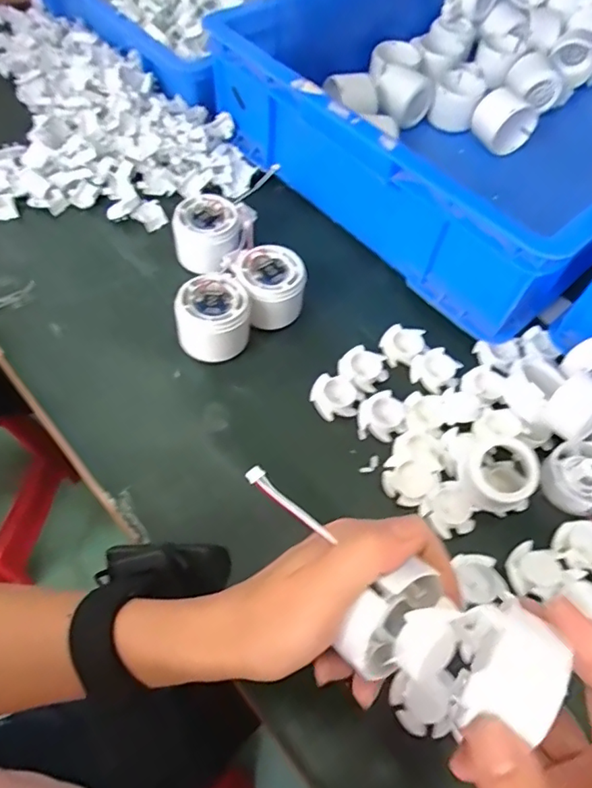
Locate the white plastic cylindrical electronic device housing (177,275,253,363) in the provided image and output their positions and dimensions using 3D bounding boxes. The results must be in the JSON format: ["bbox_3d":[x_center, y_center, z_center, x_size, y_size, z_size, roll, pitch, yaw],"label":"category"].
[{"bbox_3d":[-0.068,-0.063,0.453,0.058,0.046,0.061,2,59,-3],"label":"white plastic cylindrical electronic device housing"}]

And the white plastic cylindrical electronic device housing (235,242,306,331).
[{"bbox_3d":[-0.020,-0.094,0.476,0.056,0.045,0.056,2,59,-3],"label":"white plastic cylindrical electronic device housing"}]

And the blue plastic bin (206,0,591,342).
[{"bbox_3d":[0.246,-0.358,0.616,0.572,0.153,0.413,-39,69,-23],"label":"blue plastic bin"}]

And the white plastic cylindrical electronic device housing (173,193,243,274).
[{"bbox_3d":[-0.083,-0.151,0.506,0.061,0.042,0.060,2,59,-3],"label":"white plastic cylindrical electronic device housing"}]

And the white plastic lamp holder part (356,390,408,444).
[{"bbox_3d":[0.070,0.018,0.443,0.039,0.011,0.043,2,59,-3],"label":"white plastic lamp holder part"}]

